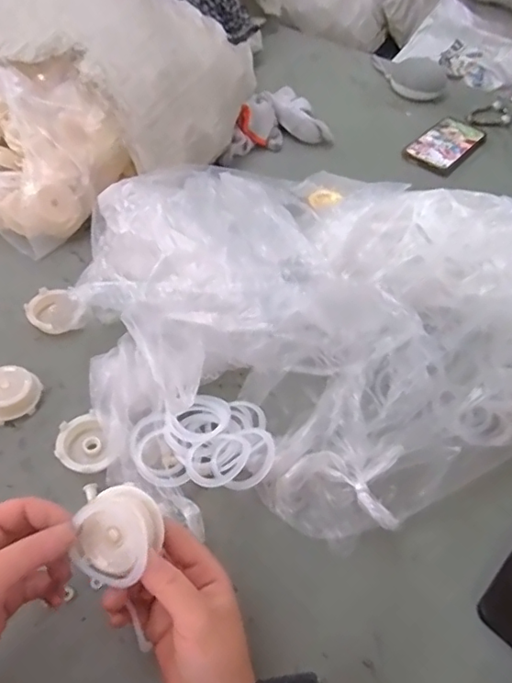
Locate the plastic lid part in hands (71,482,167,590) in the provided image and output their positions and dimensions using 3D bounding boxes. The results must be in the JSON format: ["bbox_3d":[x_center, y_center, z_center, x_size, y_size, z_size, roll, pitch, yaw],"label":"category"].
[{"bbox_3d":[-0.086,0.118,0.326,0.048,0.017,0.056,11,49,3],"label":"plastic lid part in hands"}]

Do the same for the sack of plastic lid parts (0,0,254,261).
[{"bbox_3d":[-0.297,-0.364,0.708,0.507,0.179,0.421,31,53,19],"label":"sack of plastic lid parts"}]

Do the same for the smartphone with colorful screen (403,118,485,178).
[{"bbox_3d":[0.309,-0.321,0.846,0.077,0.009,0.165,36,55,22],"label":"smartphone with colorful screen"}]

